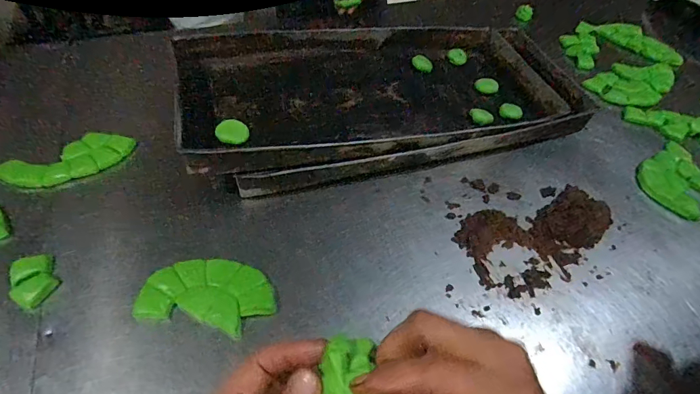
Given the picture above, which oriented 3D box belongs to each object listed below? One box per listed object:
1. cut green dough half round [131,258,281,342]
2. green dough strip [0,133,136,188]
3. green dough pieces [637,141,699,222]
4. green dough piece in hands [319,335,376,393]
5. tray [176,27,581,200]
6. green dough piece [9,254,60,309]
[{"bbox_3d":[-0.222,0.153,0.634,0.202,0.025,0.112,11,51,5],"label":"cut green dough half round"},{"bbox_3d":[-0.558,-0.071,0.790,0.248,0.012,0.106,-19,59,-11],"label":"green dough strip"},{"bbox_3d":[0.695,-0.038,0.842,0.164,0.022,0.140,-27,57,-23],"label":"green dough pieces"},{"bbox_3d":[-0.001,0.095,0.210,0.027,0.015,0.047,2,51,-2],"label":"green dough piece in hands"},{"bbox_3d":[0.097,-0.251,0.927,0.899,0.065,0.432,-9,60,-16],"label":"tray"},{"bbox_3d":[-0.503,0.130,0.637,0.061,0.011,0.091,-28,58,-24],"label":"green dough piece"}]

